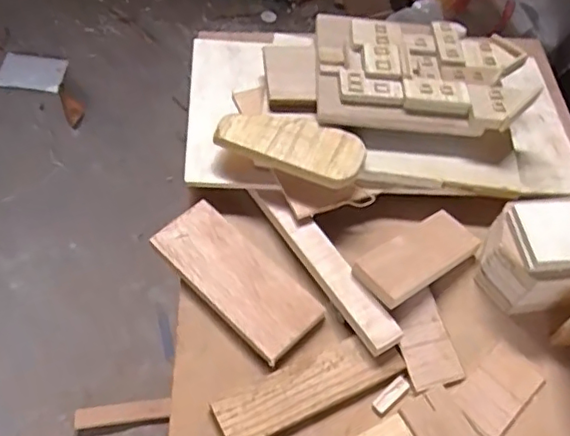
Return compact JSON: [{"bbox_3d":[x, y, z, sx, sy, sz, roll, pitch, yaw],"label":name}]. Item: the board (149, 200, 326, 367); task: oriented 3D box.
[{"bbox_3d":[-0.055,0.064,0.644,0.195,0.016,0.083,40,62,21],"label":"board"}]

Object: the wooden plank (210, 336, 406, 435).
[{"bbox_3d":[0.025,0.166,0.586,0.188,0.010,0.052,-21,59,-17],"label":"wooden plank"}]

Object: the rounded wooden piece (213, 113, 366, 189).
[{"bbox_3d":[0.007,-0.085,0.692,0.169,0.016,0.077,15,58,4],"label":"rounded wooden piece"}]

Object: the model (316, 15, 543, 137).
[{"bbox_3d":[0.189,-0.184,0.756,0.291,0.038,0.178,6,54,-2],"label":"model"}]

